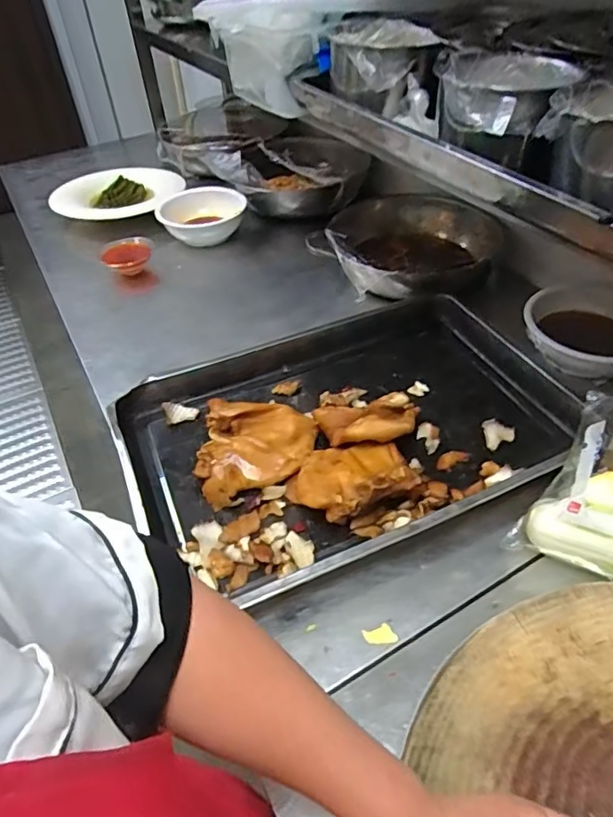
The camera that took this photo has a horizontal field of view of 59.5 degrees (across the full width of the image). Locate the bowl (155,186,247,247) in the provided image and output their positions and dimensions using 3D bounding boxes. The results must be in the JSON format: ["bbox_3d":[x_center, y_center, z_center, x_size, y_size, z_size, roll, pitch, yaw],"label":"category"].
[{"bbox_3d":[-0.244,-0.443,1.261,0.202,0.100,0.169,-5,44,-2],"label":"bowl"}]

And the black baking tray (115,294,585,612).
[{"bbox_3d":[0.055,0.015,0.726,0.556,0.052,0.394,-18,46,-15],"label":"black baking tray"}]

